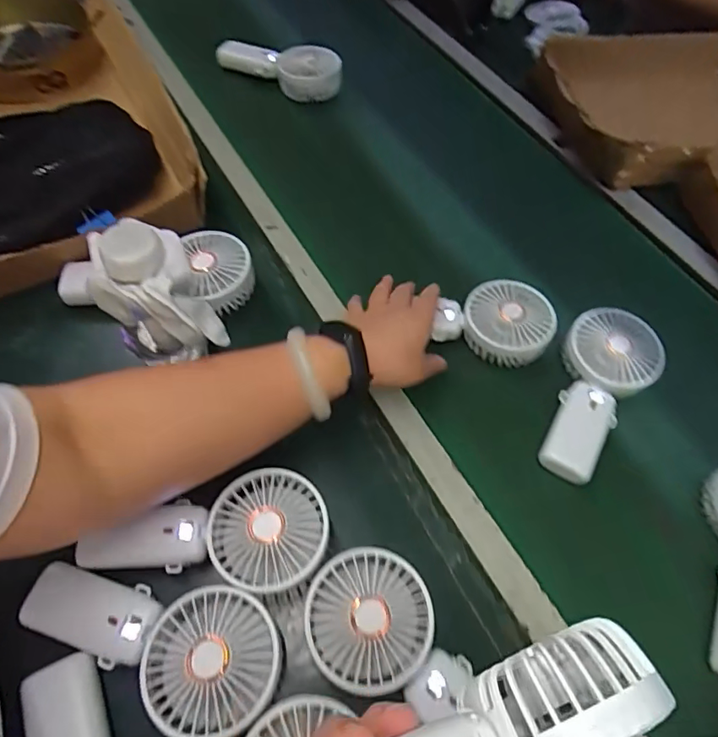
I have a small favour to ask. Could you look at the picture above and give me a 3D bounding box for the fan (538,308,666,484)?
[{"bbox_3d":[0.227,0.014,0.503,0.085,0.045,0.186,32,58,15],"label":"fan"}]

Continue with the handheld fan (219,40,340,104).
[{"bbox_3d":[-0.114,-0.425,0.743,0.188,0.048,0.072,13,55,3],"label":"handheld fan"}]

